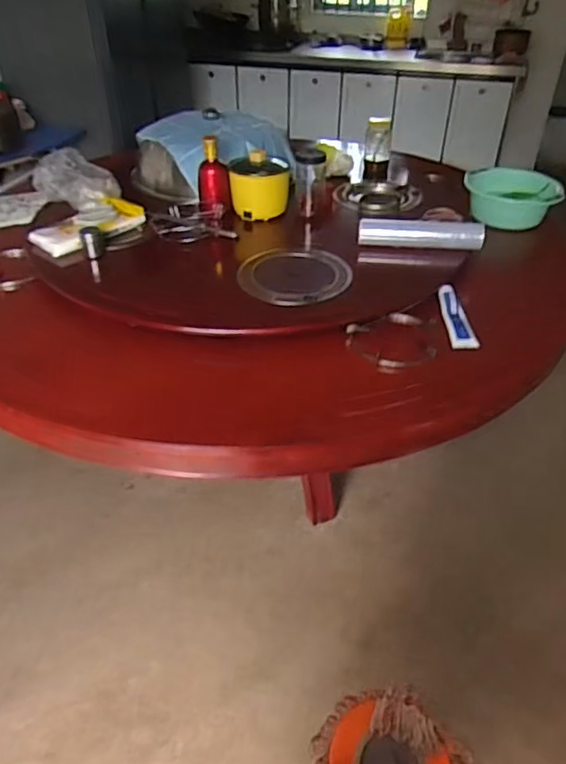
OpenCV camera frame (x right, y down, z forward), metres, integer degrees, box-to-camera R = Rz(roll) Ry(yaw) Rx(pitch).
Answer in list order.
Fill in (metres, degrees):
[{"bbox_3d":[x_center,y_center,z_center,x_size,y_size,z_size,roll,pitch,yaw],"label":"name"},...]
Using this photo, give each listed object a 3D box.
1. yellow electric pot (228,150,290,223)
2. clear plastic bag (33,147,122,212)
[{"bbox_3d":[-0.063,-0.550,1.545,0.158,0.160,0.146,-2,43,1],"label":"yellow electric pot"},{"bbox_3d":[-0.560,-0.554,1.535,0.212,0.123,0.162,-13,42,-12],"label":"clear plastic bag"}]

